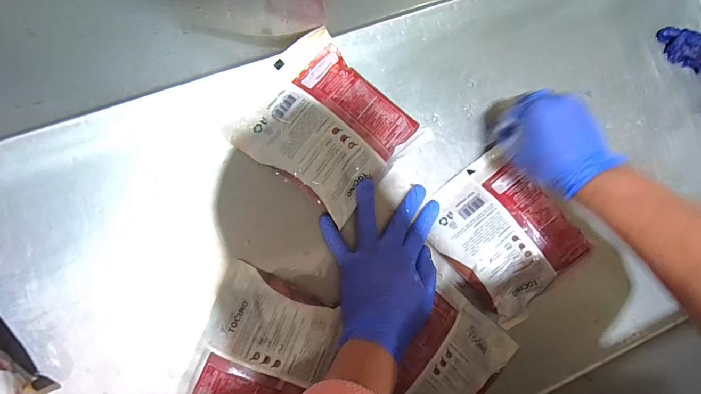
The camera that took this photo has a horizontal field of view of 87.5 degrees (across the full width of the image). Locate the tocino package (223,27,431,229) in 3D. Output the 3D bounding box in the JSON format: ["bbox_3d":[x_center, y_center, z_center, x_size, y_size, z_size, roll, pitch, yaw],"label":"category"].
[{"bbox_3d":[-0.023,-0.069,0.370,0.156,0.023,0.140,43,83,-7],"label":"tocino package"}]

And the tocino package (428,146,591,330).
[{"bbox_3d":[0.168,0.039,0.404,0.129,0.019,0.157,-40,83,-2],"label":"tocino package"}]

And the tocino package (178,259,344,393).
[{"bbox_3d":[-0.089,0.152,0.366,0.126,0.032,0.133,27,86,-8],"label":"tocino package"}]

